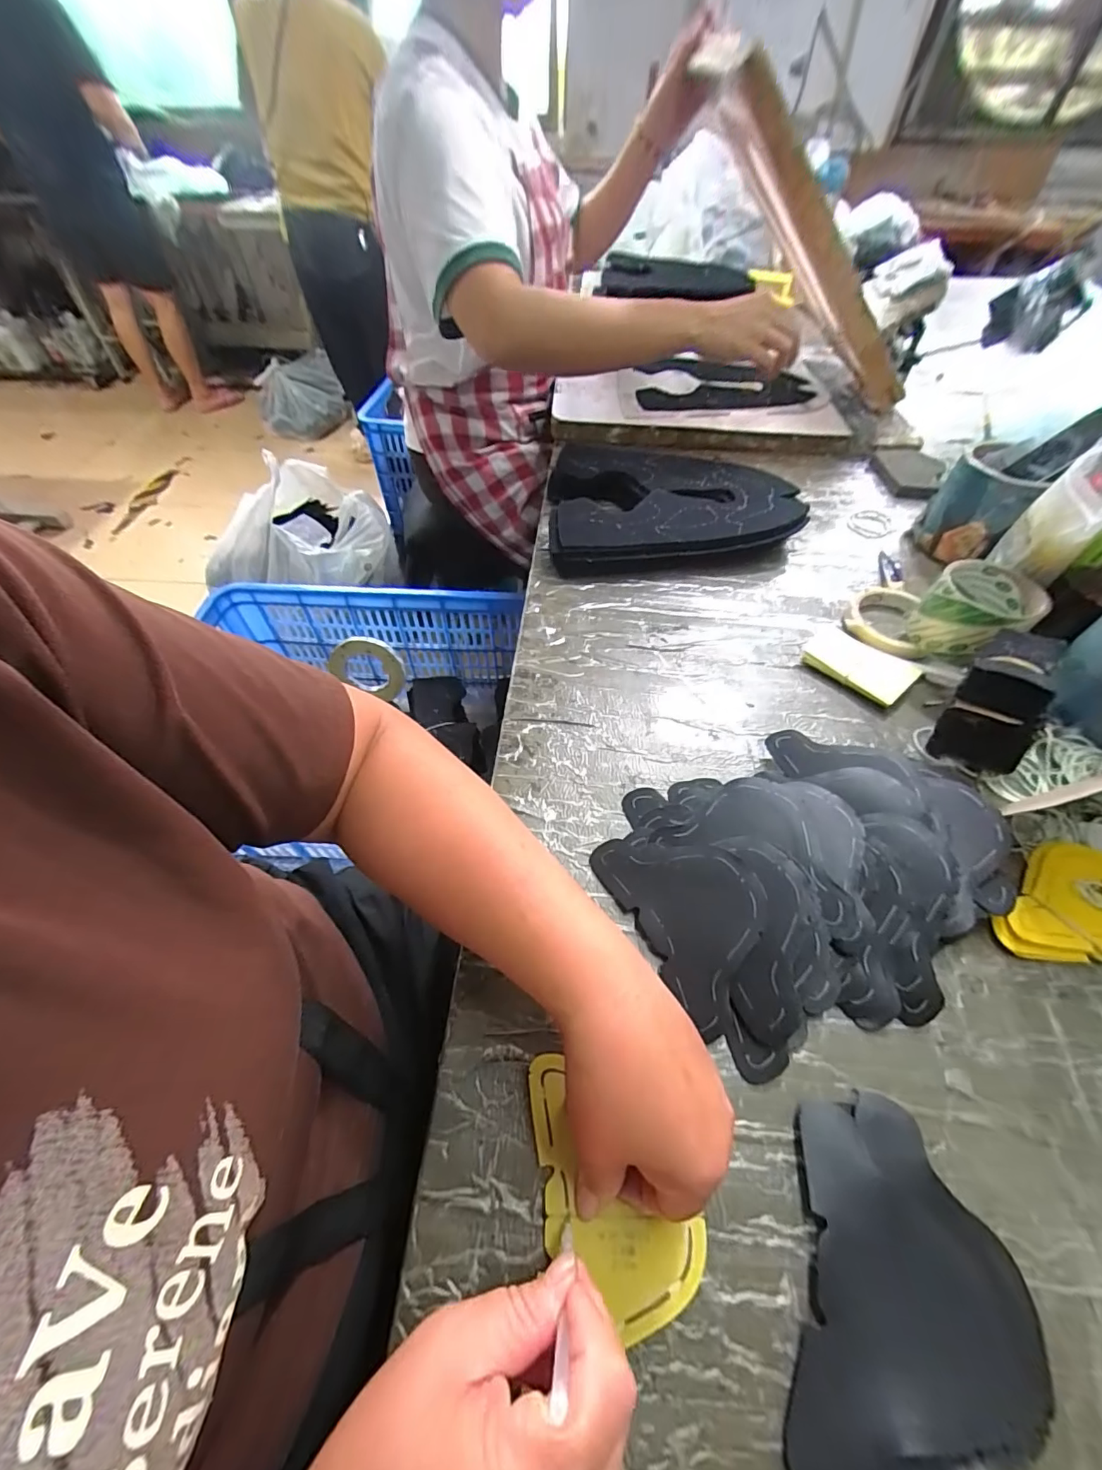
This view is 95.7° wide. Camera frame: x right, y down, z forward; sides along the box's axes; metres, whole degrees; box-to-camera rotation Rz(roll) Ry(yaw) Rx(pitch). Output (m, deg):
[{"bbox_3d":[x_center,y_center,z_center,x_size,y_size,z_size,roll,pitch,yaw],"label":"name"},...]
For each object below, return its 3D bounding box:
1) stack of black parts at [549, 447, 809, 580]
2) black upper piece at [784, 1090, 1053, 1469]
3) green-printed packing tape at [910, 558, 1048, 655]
[{"bbox_3d":[0.145,-0.290,0.635,0.294,0.055,0.234,-3,54,-3],"label":"stack of black parts"},{"bbox_3d":[0.172,0.265,0.236,0.101,0.014,0.147,15,55,11],"label":"black upper piece"},{"bbox_3d":[0.405,-0.115,0.483,0.089,0.080,0.081,-34,61,-23],"label":"green-printed packing tape"}]

